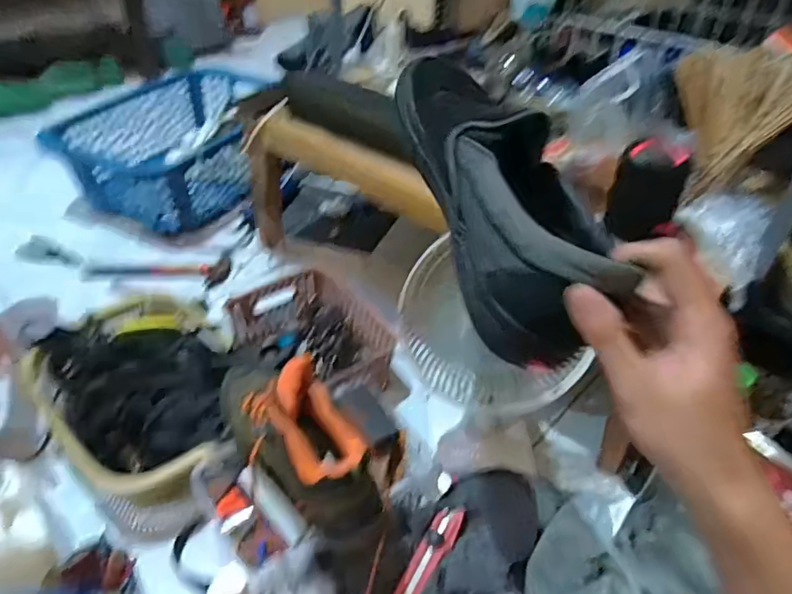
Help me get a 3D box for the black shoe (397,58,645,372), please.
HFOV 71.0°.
[{"bbox_3d":[0.067,-0.086,0.373,0.087,0.067,0.264,-8,56,-13],"label":"black shoe"}]

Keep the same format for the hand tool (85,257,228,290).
[{"bbox_3d":[-0.462,-0.053,1.059,0.280,0.026,0.086,4,40,1],"label":"hand tool"}]

